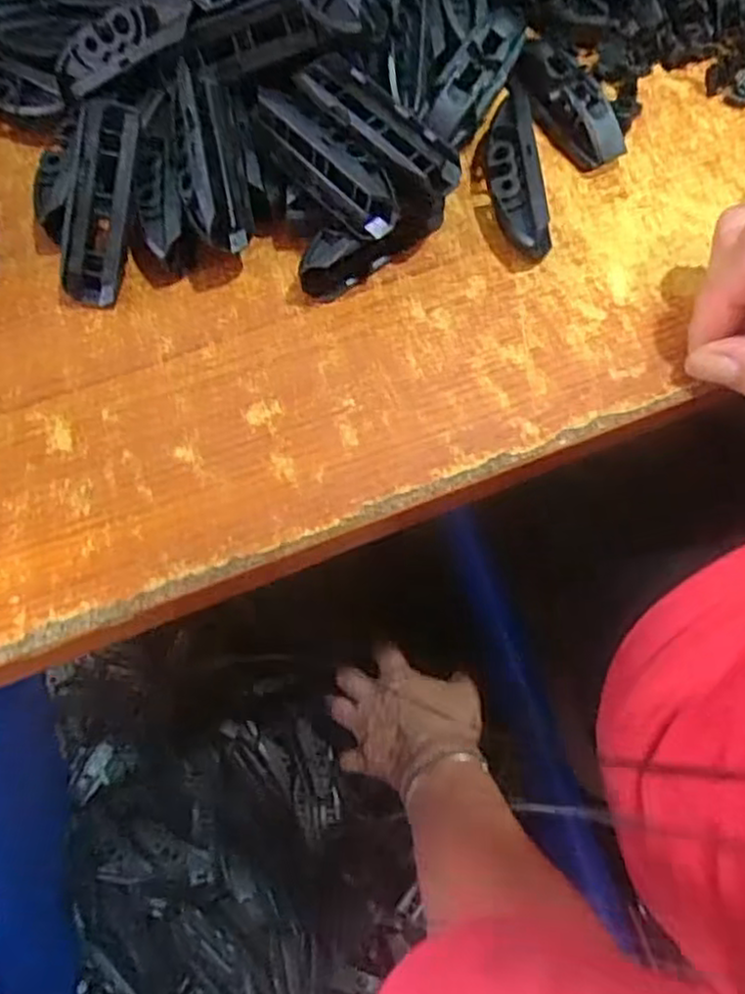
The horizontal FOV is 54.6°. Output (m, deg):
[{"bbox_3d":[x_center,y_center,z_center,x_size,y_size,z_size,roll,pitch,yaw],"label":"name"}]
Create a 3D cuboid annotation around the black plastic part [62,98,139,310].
[{"bbox_3d":[-0.104,-0.111,0.277,0.022,0.011,0.075,12,101,2],"label":"black plastic part"}]

